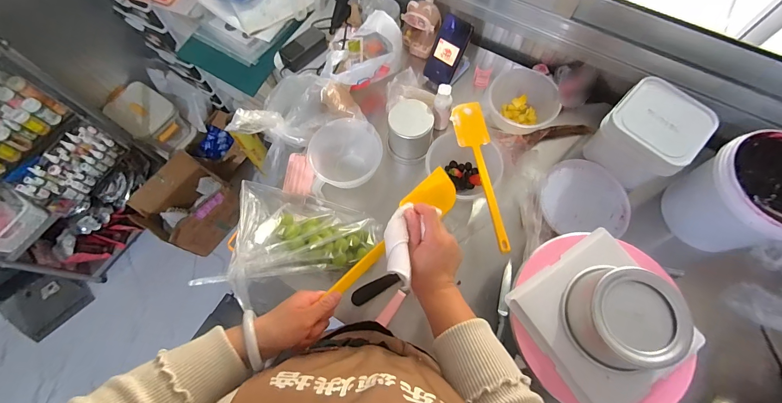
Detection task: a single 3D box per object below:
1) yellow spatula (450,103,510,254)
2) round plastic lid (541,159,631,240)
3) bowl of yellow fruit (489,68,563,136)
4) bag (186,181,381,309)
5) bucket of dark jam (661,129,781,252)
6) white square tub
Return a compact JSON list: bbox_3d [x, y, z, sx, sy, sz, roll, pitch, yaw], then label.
[{"bbox_3d":[0.189,-0.061,0.699,0.068,0.012,0.331,-10,69,-3],"label":"yellow spatula"},{"bbox_3d":[0.426,-0.013,0.763,0.182,0.020,0.176,0,69,1],"label":"round plastic lid"},{"bbox_3d":[0.307,-0.228,0.823,0.158,0.080,0.163,0,69,1],"label":"bowl of yellow fruit"},{"bbox_3d":[-0.173,0.091,0.636,0.249,0.116,0.230,14,70,7],"label":"bag"},{"bbox_3d":[0.683,-0.005,0.677,0.177,0.214,0.183,0,69,1],"label":"bucket of dark jam"},{"bbox_3d":[0.546,-0.143,0.743,0.171,0.124,0.166,41,75,15],"label":"white square tub"}]

